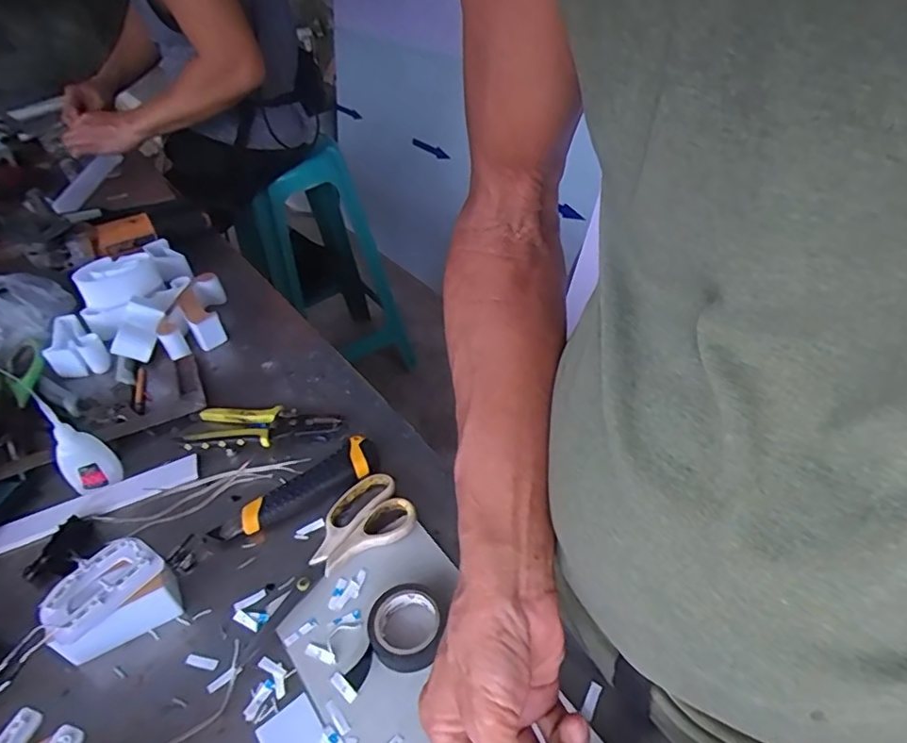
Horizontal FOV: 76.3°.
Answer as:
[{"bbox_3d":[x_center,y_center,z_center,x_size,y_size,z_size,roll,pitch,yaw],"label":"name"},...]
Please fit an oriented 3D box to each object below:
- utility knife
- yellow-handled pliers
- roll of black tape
[{"bbox_3d":[-0.146,0.111,0.540,0.161,0.018,0.038,-28,46,-22],"label":"utility knife"},{"bbox_3d":[-0.198,0.055,0.609,0.155,0.019,0.055,-3,42,4],"label":"yellow-handled pliers"},{"bbox_3d":[-0.039,0.195,0.424,0.055,0.019,0.075,10,45,18],"label":"roll of black tape"}]

